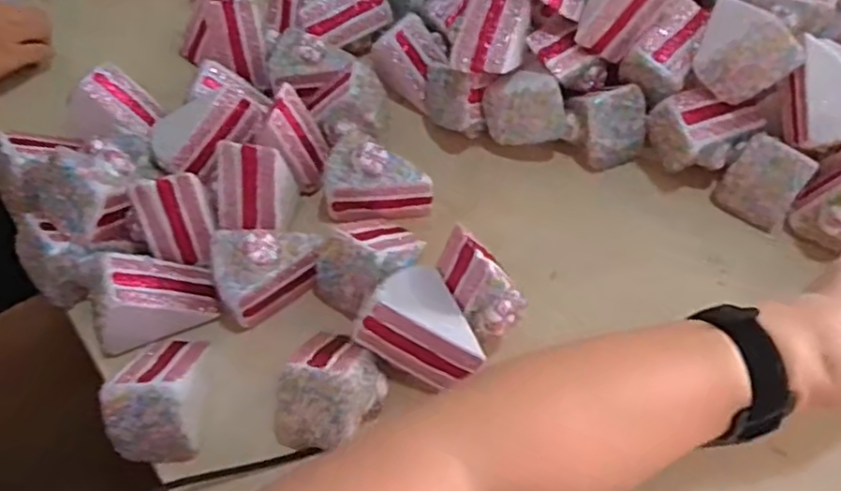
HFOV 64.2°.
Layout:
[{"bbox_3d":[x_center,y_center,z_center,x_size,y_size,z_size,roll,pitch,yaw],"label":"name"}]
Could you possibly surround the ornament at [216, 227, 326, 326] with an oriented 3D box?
[{"bbox_3d":[-0.124,0.012,0.524,0.082,0.060,0.058,-32,60,-18],"label":"ornament"}]

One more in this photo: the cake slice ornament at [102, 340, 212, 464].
[{"bbox_3d":[-0.177,0.102,0.472,0.059,0.077,0.086,-4,55,0],"label":"cake slice ornament"}]

